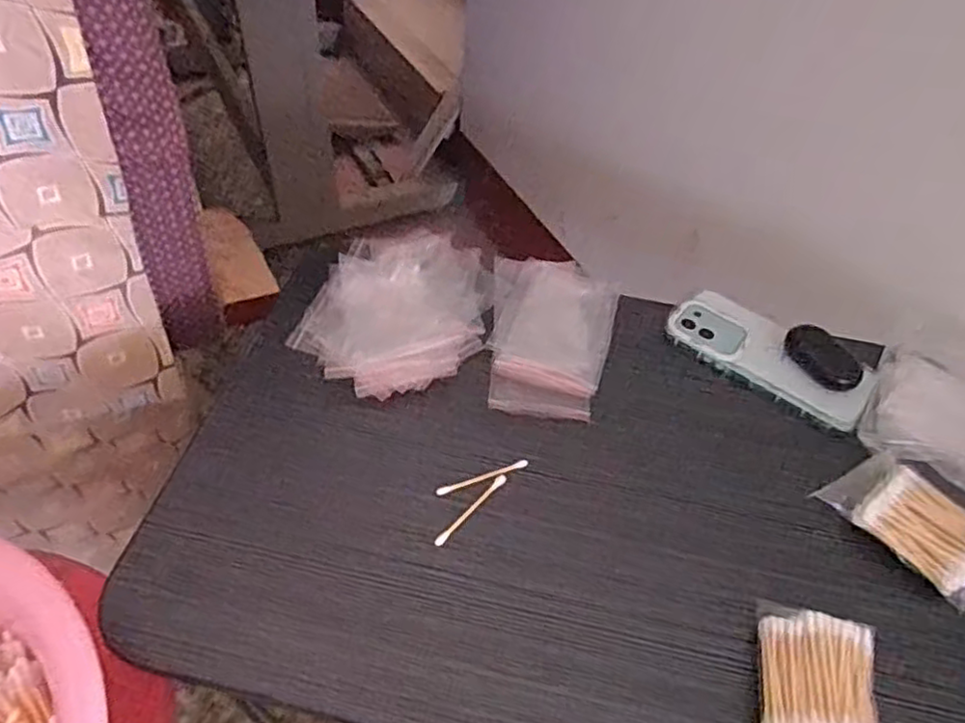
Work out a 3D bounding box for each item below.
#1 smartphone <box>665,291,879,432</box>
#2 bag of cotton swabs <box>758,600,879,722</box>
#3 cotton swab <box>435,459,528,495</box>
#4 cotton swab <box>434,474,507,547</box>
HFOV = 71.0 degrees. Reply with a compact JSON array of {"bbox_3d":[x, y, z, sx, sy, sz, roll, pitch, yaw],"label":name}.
[{"bbox_3d":[0.236,-0.006,0.560,0.161,0.019,0.069,33,55,21],"label":"smartphone"},{"bbox_3d":[0.193,0.198,0.384,0.071,0.013,0.113,13,50,6],"label":"bag of cotton swabs"},{"bbox_3d":[0.001,0.082,0.482,0.069,0.004,0.007,-15,53,-17],"label":"cotton swab"},{"bbox_3d":[-0.008,0.101,0.464,0.007,0.004,0.069,35,56,23],"label":"cotton swab"}]

